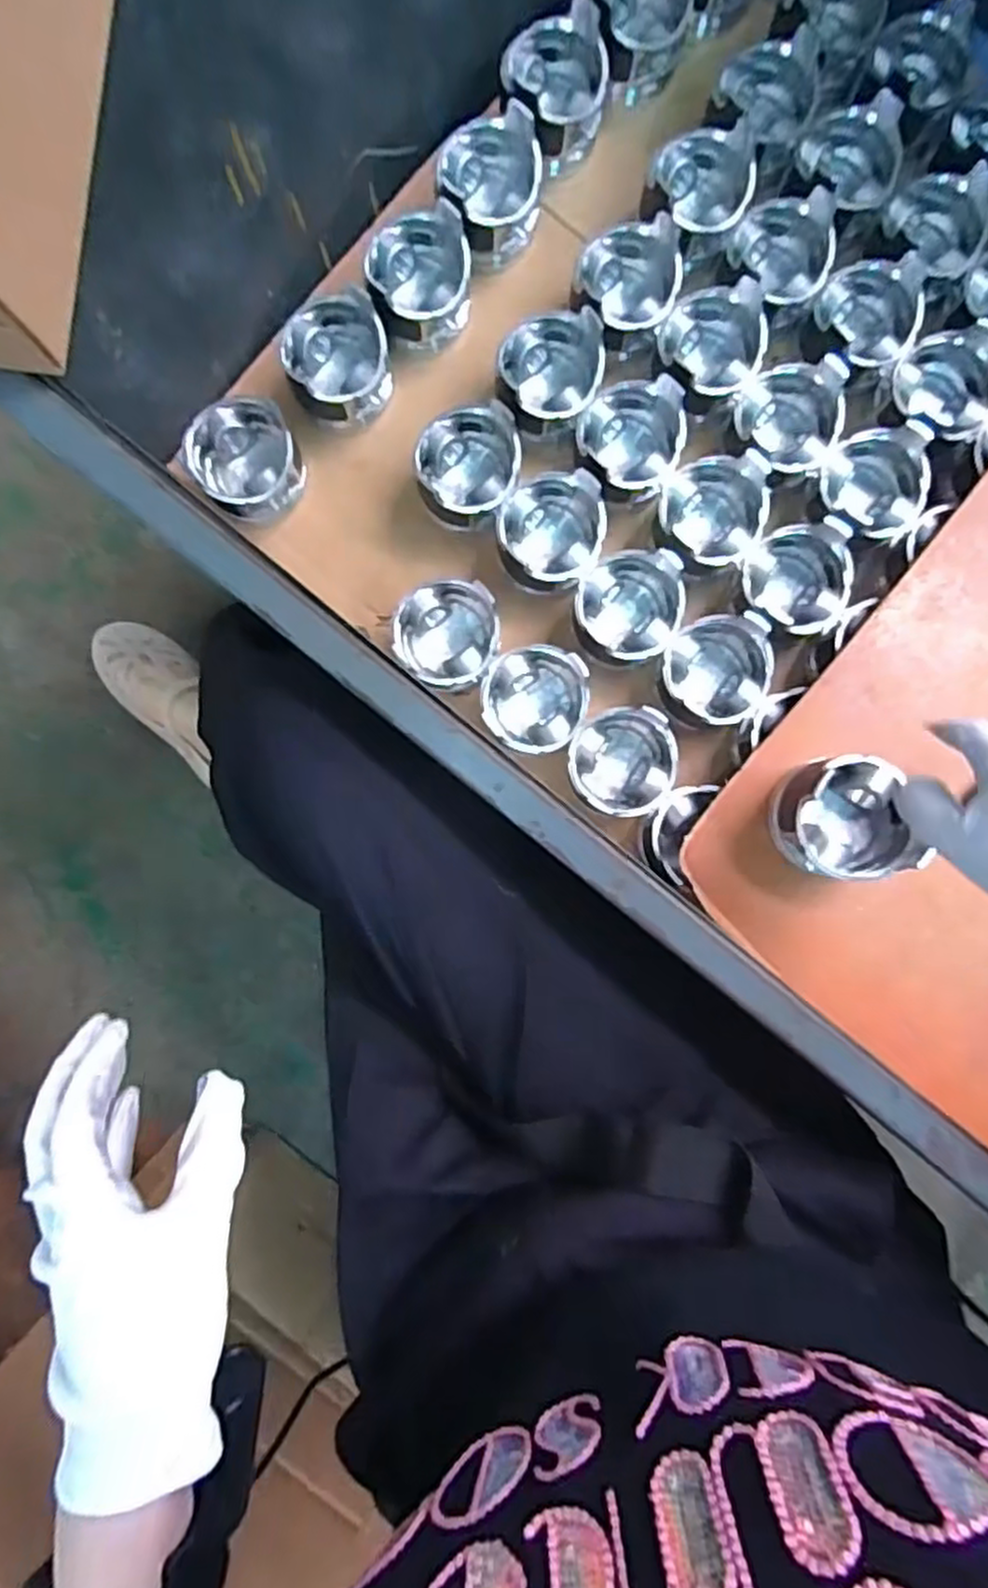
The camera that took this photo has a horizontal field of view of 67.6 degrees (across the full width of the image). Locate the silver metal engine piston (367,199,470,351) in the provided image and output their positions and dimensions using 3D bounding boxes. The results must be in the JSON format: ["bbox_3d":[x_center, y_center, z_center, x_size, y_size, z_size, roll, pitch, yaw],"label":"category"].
[{"bbox_3d":[-0.062,-0.429,0.625,0.086,0.084,0.087,-12,88,0],"label":"silver metal engine piston"}]

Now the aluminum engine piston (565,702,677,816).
[{"bbox_3d":[0.103,-0.026,0.603,0.084,0.061,0.085,0,88,1],"label":"aluminum engine piston"}]

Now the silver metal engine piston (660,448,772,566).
[{"bbox_3d":[0.178,-0.230,0.611,0.085,0.056,0.087,12,88,1],"label":"silver metal engine piston"}]

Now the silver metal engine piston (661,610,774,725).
[{"bbox_3d":[0.181,-0.100,0.606,0.084,0.061,0.083,0,88,1],"label":"silver metal engine piston"}]

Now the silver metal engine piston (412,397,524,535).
[{"bbox_3d":[-0.021,-0.273,0.611,0.086,0.052,0.092,4,88,1],"label":"silver metal engine piston"}]

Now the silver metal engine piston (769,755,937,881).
[{"bbox_3d":[0.248,0.018,0.528,0.078,0.061,0.085,0,88,1],"label":"silver metal engine piston"}]

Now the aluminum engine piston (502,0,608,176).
[{"bbox_3d":[0.051,-0.579,0.625,0.088,0.081,0.096,3,88,1],"label":"aluminum engine piston"}]

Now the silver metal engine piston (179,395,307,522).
[{"bbox_3d":[-0.205,-0.281,0.621,0.084,0.055,0.089,0,88,1],"label":"silver metal engine piston"}]

